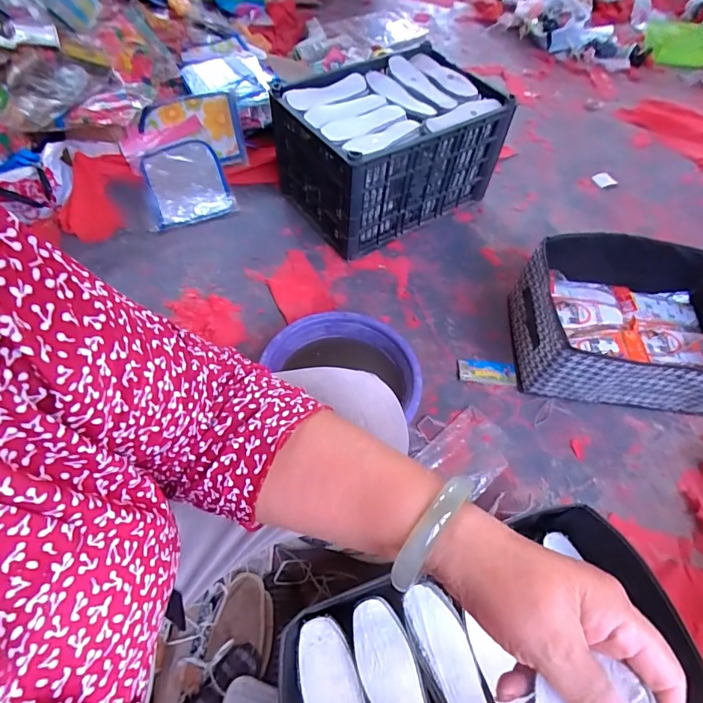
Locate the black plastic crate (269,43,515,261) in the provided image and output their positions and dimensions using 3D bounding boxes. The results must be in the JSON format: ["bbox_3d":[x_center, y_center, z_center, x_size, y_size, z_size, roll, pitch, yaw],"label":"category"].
[{"bbox_3d":[0.081,-0.531,1.153,0.471,0.274,0.378,-29,63,-21],"label":"black plastic crate"}]

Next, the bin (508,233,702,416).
[{"bbox_3d":[0.594,-0.048,0.929,0.466,0.191,0.318,6,56,0],"label":"bin"}]

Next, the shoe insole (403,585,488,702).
[{"bbox_3d":[0.138,0.412,0.565,0.062,0.025,0.214,-19,60,-15],"label":"shoe insole"}]

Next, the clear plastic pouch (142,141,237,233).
[{"bbox_3d":[-0.466,-0.480,1.244,0.221,0.063,0.284,-17,59,-14],"label":"clear plastic pouch"}]

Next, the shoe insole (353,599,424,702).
[{"bbox_3d":[0.059,0.430,0.545,0.068,0.016,0.220,-17,59,-14],"label":"shoe insole"}]

